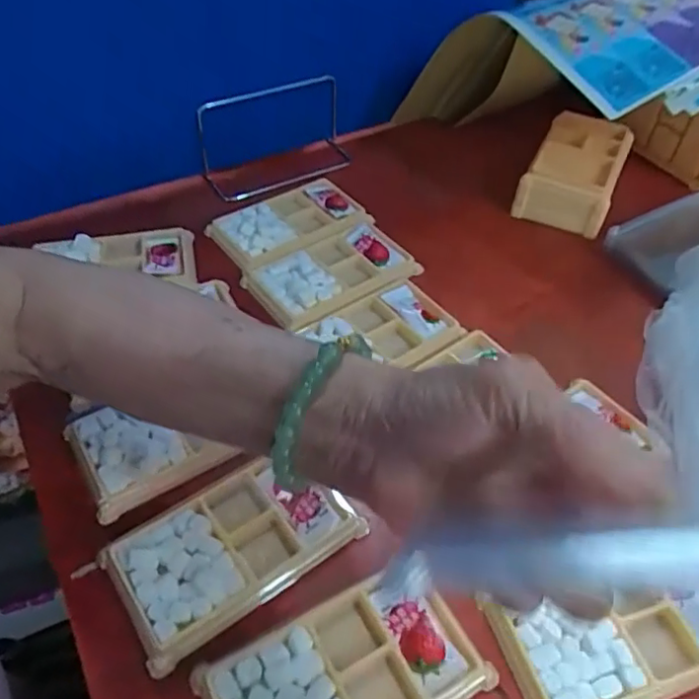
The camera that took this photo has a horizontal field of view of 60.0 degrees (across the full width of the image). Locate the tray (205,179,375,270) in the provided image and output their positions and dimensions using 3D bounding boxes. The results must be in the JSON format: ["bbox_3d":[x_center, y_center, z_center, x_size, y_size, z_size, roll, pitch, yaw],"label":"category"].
[{"bbox_3d":[-0.056,-0.119,0.562,0.130,0.016,0.086,-27,55,-23],"label":"tray"}]

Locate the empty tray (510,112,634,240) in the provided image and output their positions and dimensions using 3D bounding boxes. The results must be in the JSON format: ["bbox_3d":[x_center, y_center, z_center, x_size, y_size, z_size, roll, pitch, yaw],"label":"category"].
[{"bbox_3d":[0.227,-0.180,0.601,0.080,0.050,0.143,24,52,18],"label":"empty tray"}]

